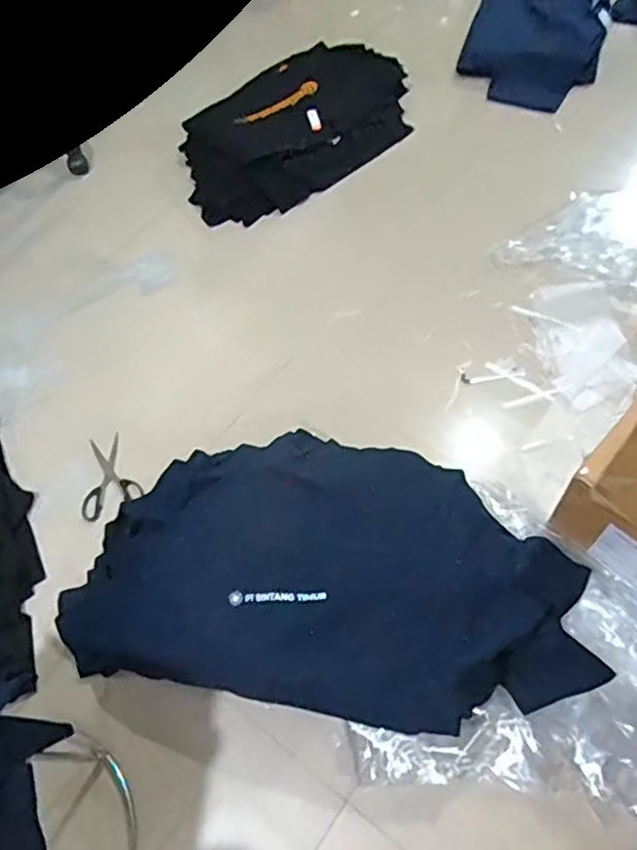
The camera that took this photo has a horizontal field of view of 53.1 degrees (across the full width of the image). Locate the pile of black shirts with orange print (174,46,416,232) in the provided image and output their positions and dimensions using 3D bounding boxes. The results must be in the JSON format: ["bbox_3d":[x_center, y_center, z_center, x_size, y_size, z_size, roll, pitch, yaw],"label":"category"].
[{"bbox_3d":[-0.047,-0.837,1.778,0.750,0.175,0.355,-35,62,-14],"label":"pile of black shirts with orange print"}]

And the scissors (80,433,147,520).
[{"bbox_3d":[-0.440,0.101,1.298,0.121,0.010,0.173,-26,60,-10],"label":"scissors"}]

